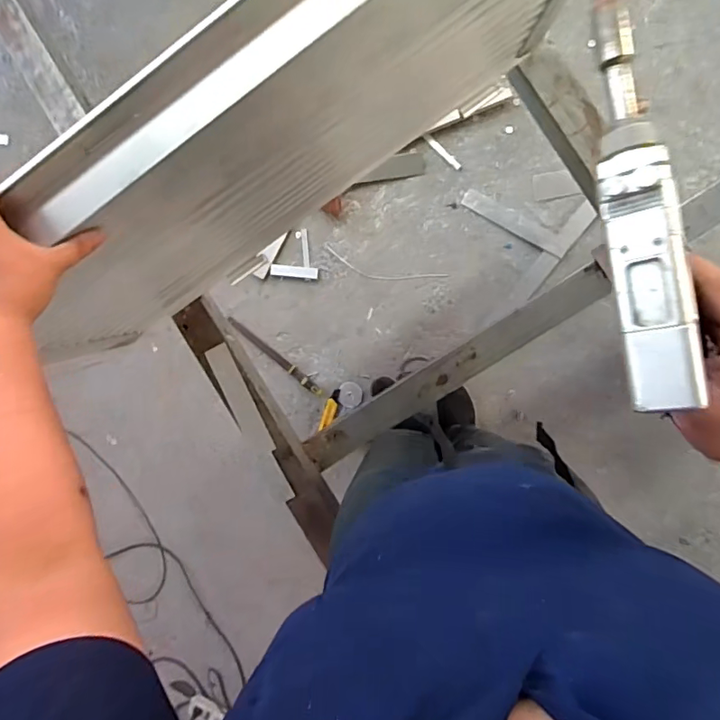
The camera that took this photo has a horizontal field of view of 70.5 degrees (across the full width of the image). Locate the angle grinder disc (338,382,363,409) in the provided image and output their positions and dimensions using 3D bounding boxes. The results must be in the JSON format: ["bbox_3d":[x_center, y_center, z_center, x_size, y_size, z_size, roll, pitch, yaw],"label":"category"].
[{"bbox_3d":[-0.028,0.103,1.498,0.067,0.012,0.076,10,93,7],"label":"angle grinder disc"}]

